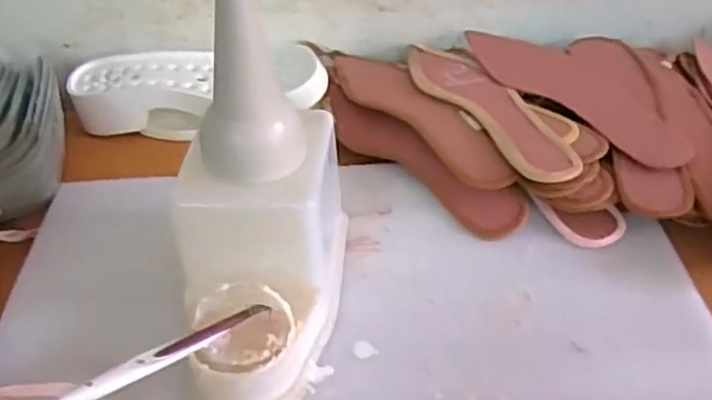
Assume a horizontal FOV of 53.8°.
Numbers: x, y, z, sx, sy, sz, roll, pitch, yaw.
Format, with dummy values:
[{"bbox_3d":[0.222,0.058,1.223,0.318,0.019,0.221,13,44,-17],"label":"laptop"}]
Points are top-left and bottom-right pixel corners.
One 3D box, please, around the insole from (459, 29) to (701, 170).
[{"bbox_3d":[0.201,-0.106,0.659,0.084,0.006,0.260,-23,43,-23],"label":"insole"}]

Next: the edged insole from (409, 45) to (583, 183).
[{"bbox_3d":[0.116,-0.089,0.643,0.065,0.006,0.249,-15,41,-15],"label":"edged insole"}]

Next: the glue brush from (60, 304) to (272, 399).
[{"bbox_3d":[-0.107,0.091,0.422,0.011,0.012,0.157,23,23,28],"label":"glue brush"}]

